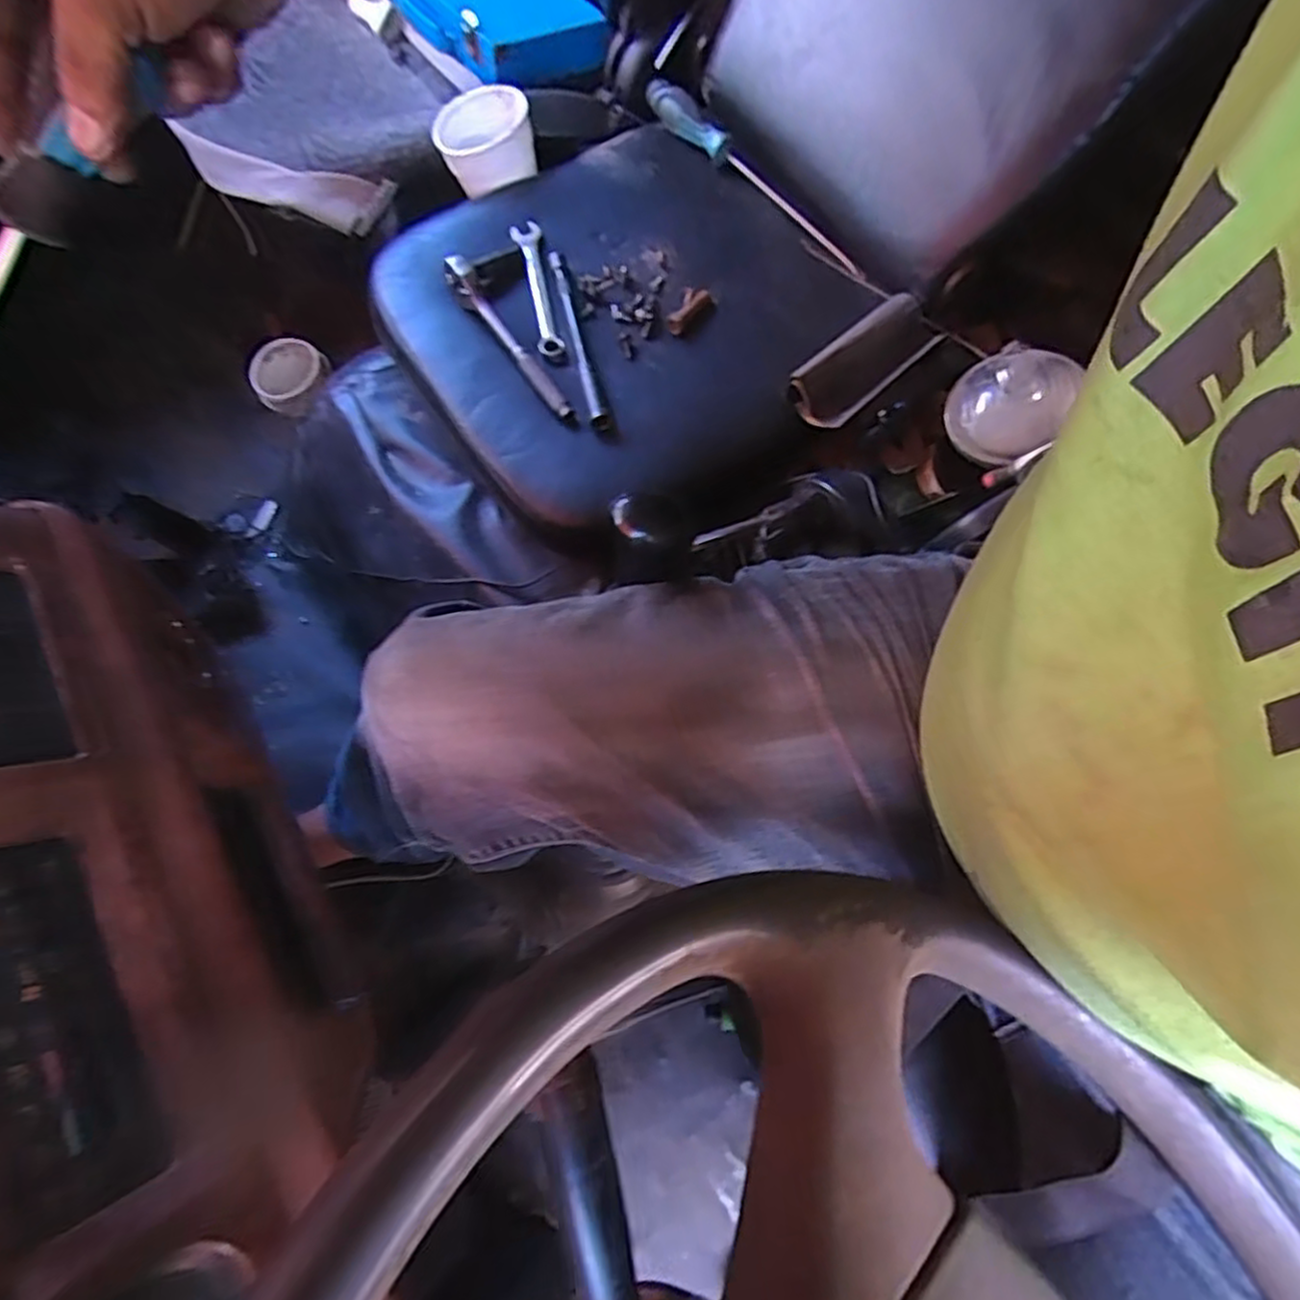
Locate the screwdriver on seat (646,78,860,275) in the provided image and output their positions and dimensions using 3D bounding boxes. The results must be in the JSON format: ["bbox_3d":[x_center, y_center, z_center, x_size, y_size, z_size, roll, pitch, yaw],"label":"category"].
[{"bbox_3d":[0.102,-0.477,0.722,0.023,0.032,0.293,-39,75,-14],"label":"screwdriver on seat"}]

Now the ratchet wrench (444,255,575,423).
[{"bbox_3d":[-0.127,-0.277,0.648,0.026,0.031,0.187,-31,73,-12],"label":"ratchet wrench"}]

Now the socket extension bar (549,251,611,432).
[{"bbox_3d":[-0.069,-0.290,0.664,0.016,0.012,0.208,-13,71,-6],"label":"socket extension bar"}]

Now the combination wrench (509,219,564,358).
[{"bbox_3d":[-0.107,-0.343,0.685,0.027,0.010,0.157,-10,70,-5],"label":"combination wrench"}]

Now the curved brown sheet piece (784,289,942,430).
[{"bbox_3d":[0.195,-0.260,0.651,0.143,0.029,0.060,-38,75,-14],"label":"curved brown sheet piece"}]

